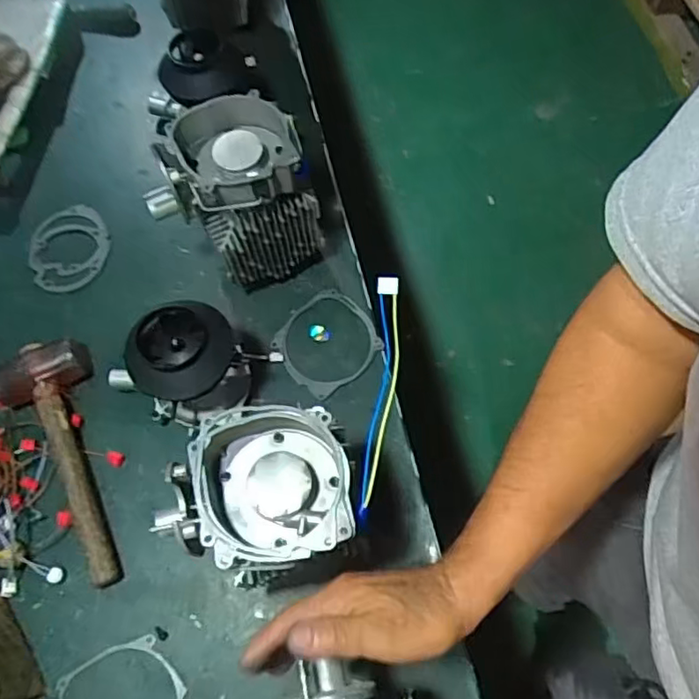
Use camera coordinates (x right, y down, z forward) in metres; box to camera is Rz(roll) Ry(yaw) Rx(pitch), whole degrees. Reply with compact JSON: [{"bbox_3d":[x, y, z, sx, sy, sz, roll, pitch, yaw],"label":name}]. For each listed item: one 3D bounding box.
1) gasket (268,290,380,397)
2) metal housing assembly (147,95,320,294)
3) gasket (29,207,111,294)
[{"bbox_3d":[-0.027,-0.010,0.733,0.117,0.011,0.118,-32,69,-12],"label":"gasket"},{"bbox_3d":[-0.128,-0.162,0.695,0.154,0.207,0.118,-24,67,-8],"label":"metal housing assembly"},{"bbox_3d":[-0.367,-0.132,0.803,0.101,0.010,0.121,-22,67,-7],"label":"gasket"}]

